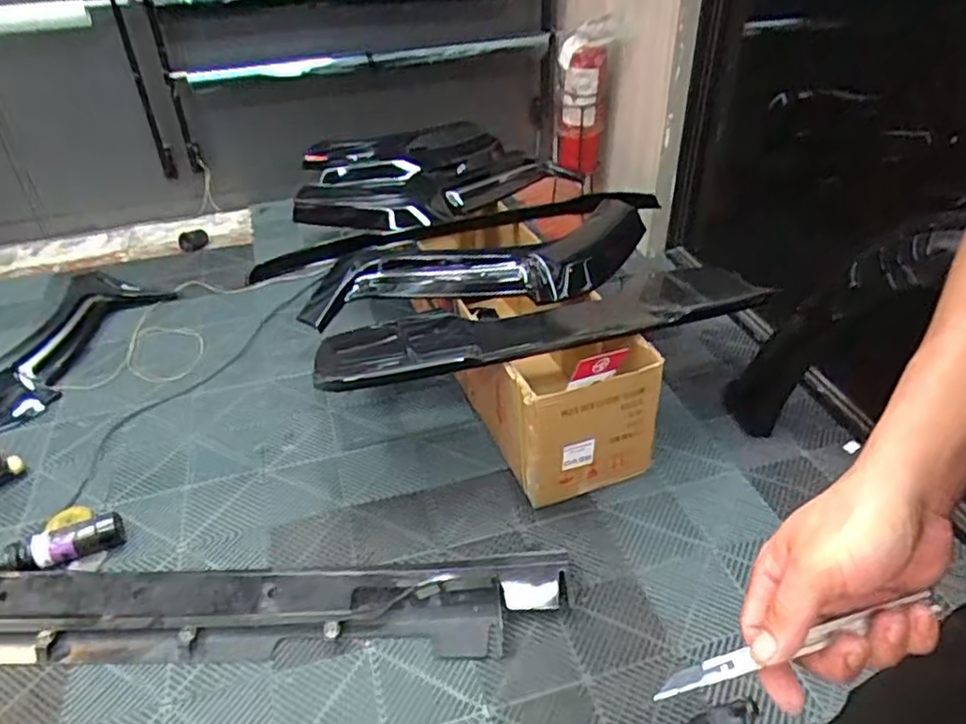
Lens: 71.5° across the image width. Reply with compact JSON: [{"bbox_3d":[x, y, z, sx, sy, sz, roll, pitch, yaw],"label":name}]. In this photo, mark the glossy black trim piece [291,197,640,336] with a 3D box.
[{"bbox_3d":[0.031,-0.270,1.822,1.044,0.111,0.377,-9,37,-9],"label":"glossy black trim piece"}]

